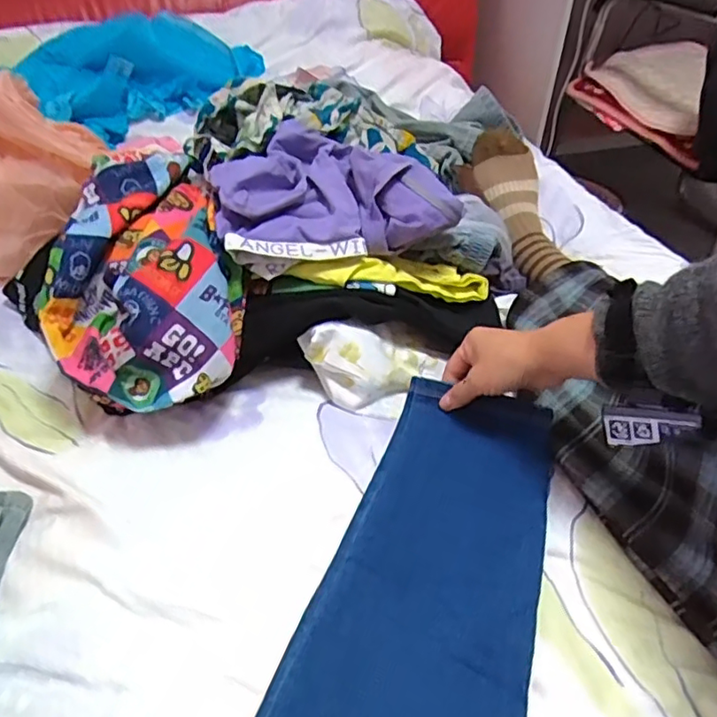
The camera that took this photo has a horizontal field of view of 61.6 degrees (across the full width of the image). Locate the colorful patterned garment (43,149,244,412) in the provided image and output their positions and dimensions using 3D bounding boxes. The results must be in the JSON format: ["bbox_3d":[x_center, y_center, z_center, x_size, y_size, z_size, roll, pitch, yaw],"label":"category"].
[{"bbox_3d":[-0.207,-0.082,0.575,0.171,0.100,0.286,-14,46,-14],"label":"colorful patterned garment"}]

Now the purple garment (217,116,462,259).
[{"bbox_3d":[-0.024,-0.152,0.595,0.224,0.095,0.137,-11,43,-13],"label":"purple garment"}]

